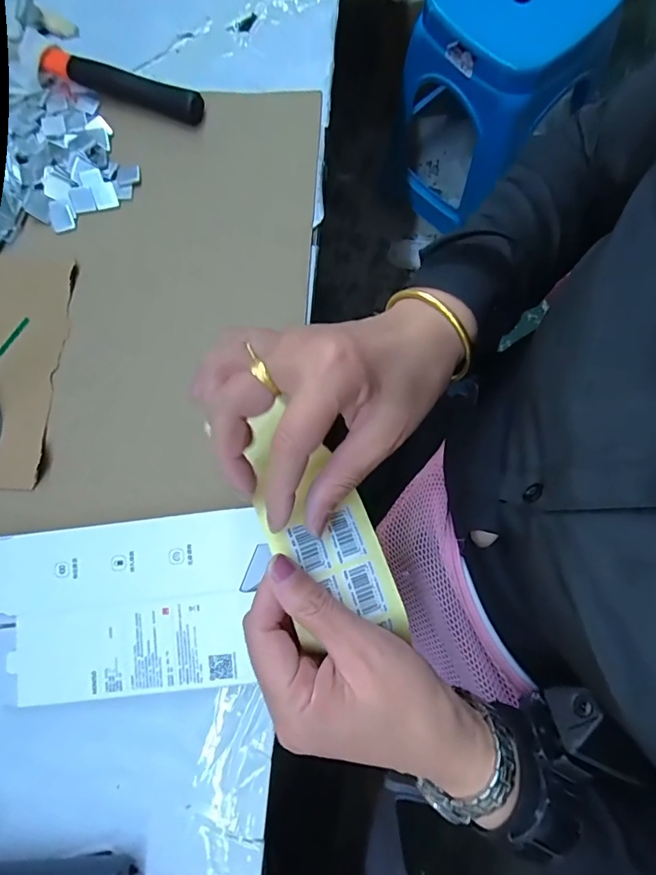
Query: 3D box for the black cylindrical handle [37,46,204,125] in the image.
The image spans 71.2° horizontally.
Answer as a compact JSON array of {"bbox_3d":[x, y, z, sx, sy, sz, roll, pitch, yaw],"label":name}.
[{"bbox_3d":[-0.197,-0.330,0.432,0.162,0.021,0.022,19,80,8],"label":"black cylindrical handle"}]

